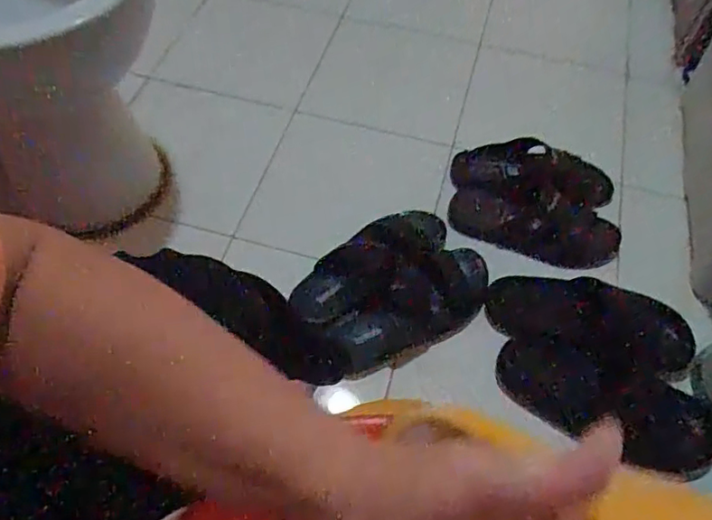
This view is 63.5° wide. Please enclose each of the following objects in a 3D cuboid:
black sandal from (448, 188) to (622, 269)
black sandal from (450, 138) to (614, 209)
[{"bbox_3d":[0.297,-0.059,0.956,0.280,0.044,0.117,13,59,7],"label":"black sandal"},{"bbox_3d":[0.301,-0.149,0.982,0.269,0.048,0.098,10,59,5],"label":"black sandal"}]

